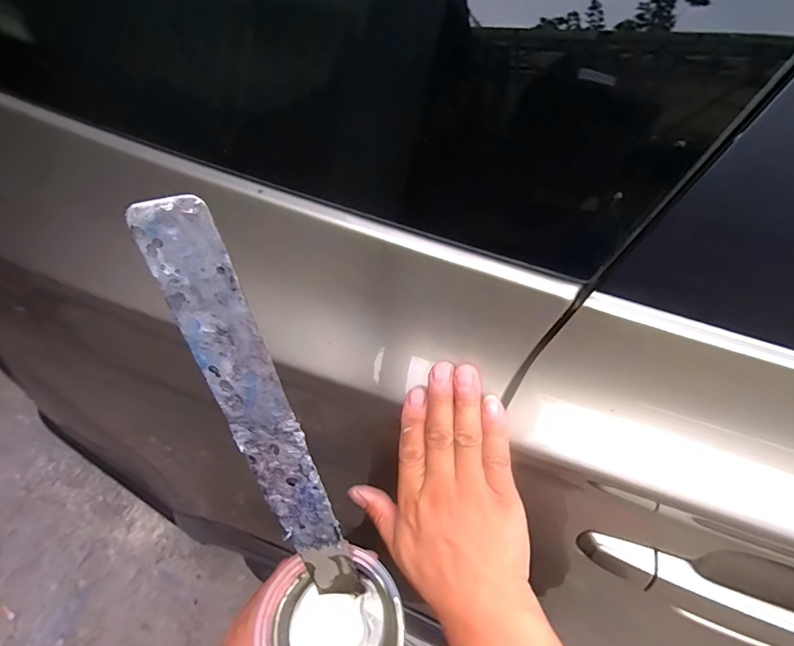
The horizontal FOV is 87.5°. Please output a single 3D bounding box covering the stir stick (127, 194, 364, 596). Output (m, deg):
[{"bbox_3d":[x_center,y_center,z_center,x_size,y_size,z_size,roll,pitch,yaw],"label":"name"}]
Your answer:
[{"bbox_3d":[-0.062,0.069,0.217,0.032,0.265,0.004,-9,30,5],"label":"stir stick"}]

